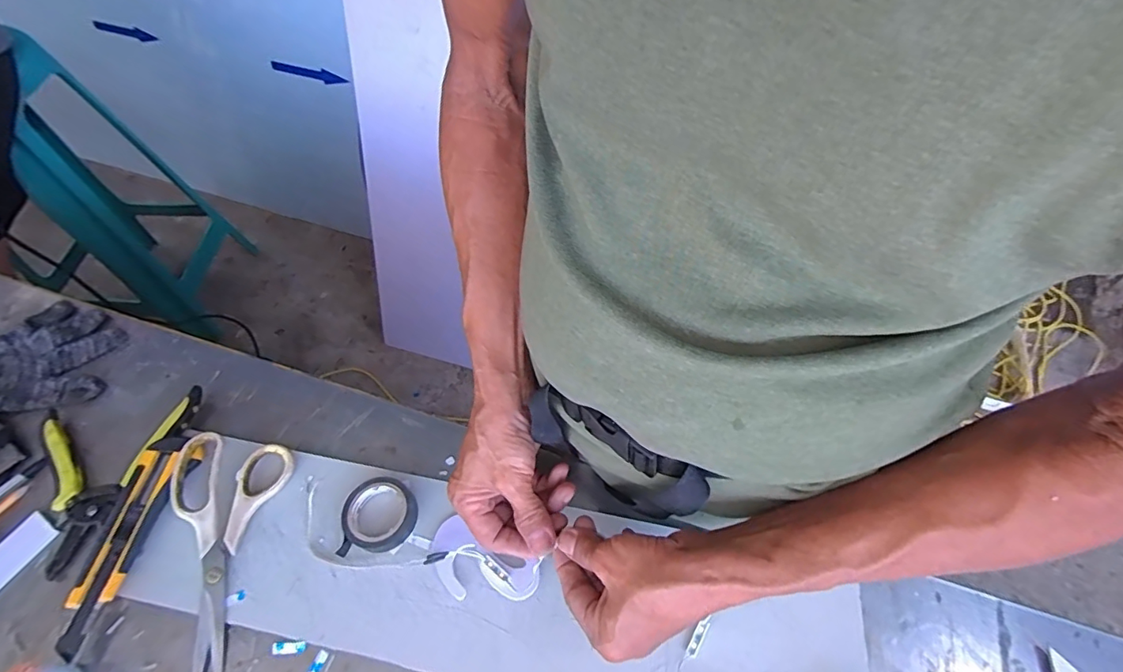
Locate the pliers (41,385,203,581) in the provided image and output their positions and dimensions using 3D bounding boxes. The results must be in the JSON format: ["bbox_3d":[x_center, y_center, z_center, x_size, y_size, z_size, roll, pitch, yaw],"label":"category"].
[{"bbox_3d":[-0.406,0.123,0.450,0.136,0.019,0.152,-10,59,-6],"label":"pliers"}]

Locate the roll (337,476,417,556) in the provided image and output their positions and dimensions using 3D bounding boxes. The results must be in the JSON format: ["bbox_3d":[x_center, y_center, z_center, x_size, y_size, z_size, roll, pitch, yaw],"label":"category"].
[{"bbox_3d":[-0.156,0.150,0.430,0.062,0.018,0.060,0,58,0],"label":"roll"}]

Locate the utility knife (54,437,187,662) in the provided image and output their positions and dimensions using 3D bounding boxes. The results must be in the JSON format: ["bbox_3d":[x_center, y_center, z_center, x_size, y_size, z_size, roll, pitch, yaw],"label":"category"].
[{"bbox_3d":[-0.359,0.166,0.420,0.033,0.025,0.166,5,58,3],"label":"utility knife"}]

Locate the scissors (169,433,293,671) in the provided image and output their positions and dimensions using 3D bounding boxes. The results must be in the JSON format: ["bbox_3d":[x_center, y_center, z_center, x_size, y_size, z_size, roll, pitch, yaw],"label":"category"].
[{"bbox_3d":[-0.291,0.170,0.414,0.086,0.029,0.174,5,58,3],"label":"scissors"}]

